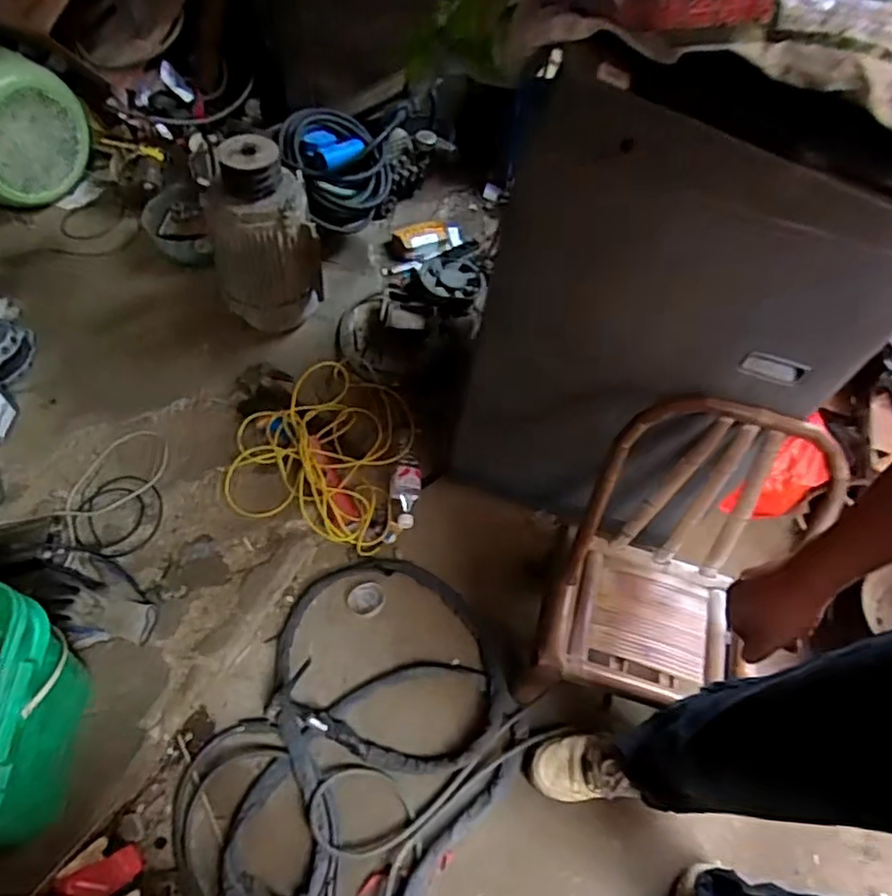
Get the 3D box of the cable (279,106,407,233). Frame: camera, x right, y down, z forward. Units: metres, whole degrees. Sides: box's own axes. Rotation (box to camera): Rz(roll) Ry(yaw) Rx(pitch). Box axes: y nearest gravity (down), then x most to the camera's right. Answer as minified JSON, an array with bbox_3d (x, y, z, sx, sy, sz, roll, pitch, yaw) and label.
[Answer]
[{"bbox_3d":[-0.211,-0.594,1.336,0.260,0.245,0.088,-26,62,-20],"label":"cable"}]

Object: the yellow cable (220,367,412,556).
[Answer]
[{"bbox_3d":[-0.246,-0.001,1.300,0.318,0.222,0.358,13,56,4],"label":"yellow cable"}]

